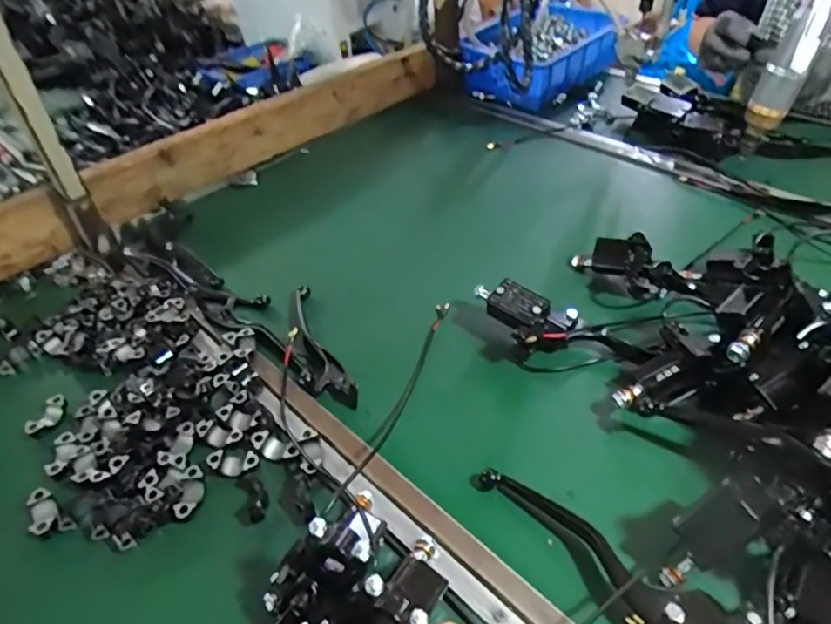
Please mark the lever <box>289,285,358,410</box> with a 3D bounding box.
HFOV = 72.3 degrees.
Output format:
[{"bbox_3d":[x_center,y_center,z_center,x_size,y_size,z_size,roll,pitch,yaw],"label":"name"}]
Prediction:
[{"bbox_3d":[-0.105,0.028,0.585,0.035,0.024,0.183,-18,43,-16],"label":"lever"}]

